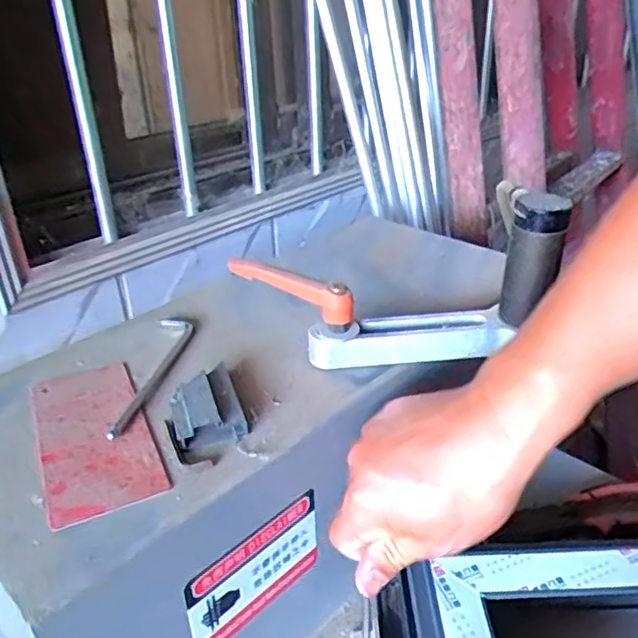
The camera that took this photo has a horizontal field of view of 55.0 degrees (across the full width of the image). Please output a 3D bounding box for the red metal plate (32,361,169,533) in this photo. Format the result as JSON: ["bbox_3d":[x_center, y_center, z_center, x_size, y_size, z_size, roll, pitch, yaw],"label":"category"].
[{"bbox_3d":[-0.146,0.072,0.394,0.066,0.005,0.150,-15,31,-22],"label":"red metal plate"}]

